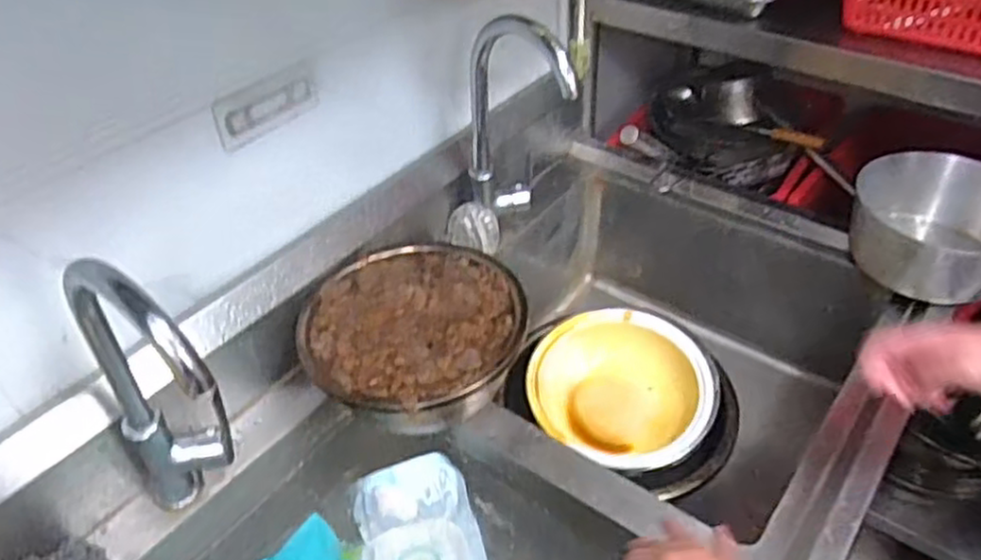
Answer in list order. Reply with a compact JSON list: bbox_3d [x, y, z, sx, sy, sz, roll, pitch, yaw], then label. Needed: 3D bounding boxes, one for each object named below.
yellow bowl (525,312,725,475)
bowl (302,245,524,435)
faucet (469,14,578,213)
[{"bbox_3d":[0.195,0.175,1.111,0.271,0.125,0.235,-3,41,1],"label":"yellow bowl"},{"bbox_3d":[-0.091,0.071,0.916,0.268,0.081,0.261,-2,41,2],"label":"bowl"},{"bbox_3d":[0.036,-0.194,0.998,0.090,0.311,0.196,-16,43,-15],"label":"faucet"}]

